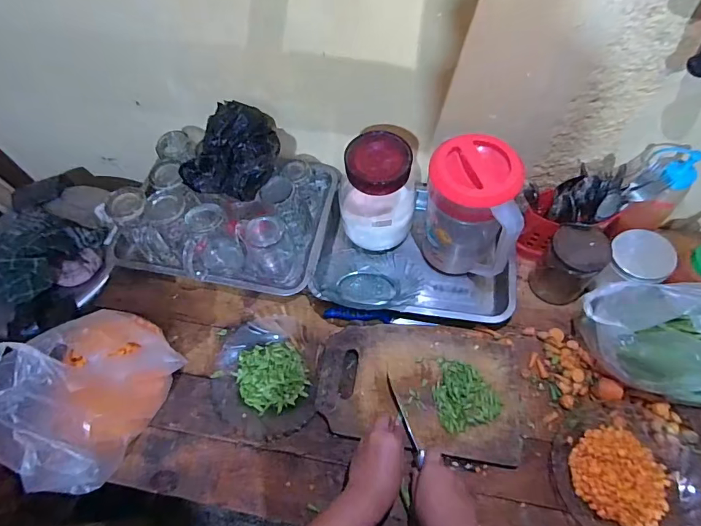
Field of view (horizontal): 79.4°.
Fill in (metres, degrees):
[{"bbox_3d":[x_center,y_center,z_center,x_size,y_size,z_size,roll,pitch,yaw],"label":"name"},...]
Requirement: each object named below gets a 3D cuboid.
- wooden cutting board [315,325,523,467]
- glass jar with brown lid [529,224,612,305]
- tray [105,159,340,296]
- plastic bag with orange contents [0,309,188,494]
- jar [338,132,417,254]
[{"bbox_3d":[0.104,0.186,0.655,0.300,0.019,0.188,6,61,6],"label":"wooden cutting board"},{"bbox_3d":[0.345,0.010,0.679,0.070,0.145,0.081,-42,67,-19],"label":"glass jar with brown lid"},{"bbox_3d":[-0.237,-0.087,0.770,0.373,0.137,0.247,6,61,6],"label":"tray"},{"bbox_3d":[-0.371,0.167,0.561,0.129,0.205,0.237,23,64,14],"label":"plastic bag with orange contents"},{"bbox_3d":[0.047,-0.110,0.704,0.126,0.186,0.098,-1,61,2],"label":"jar"}]

